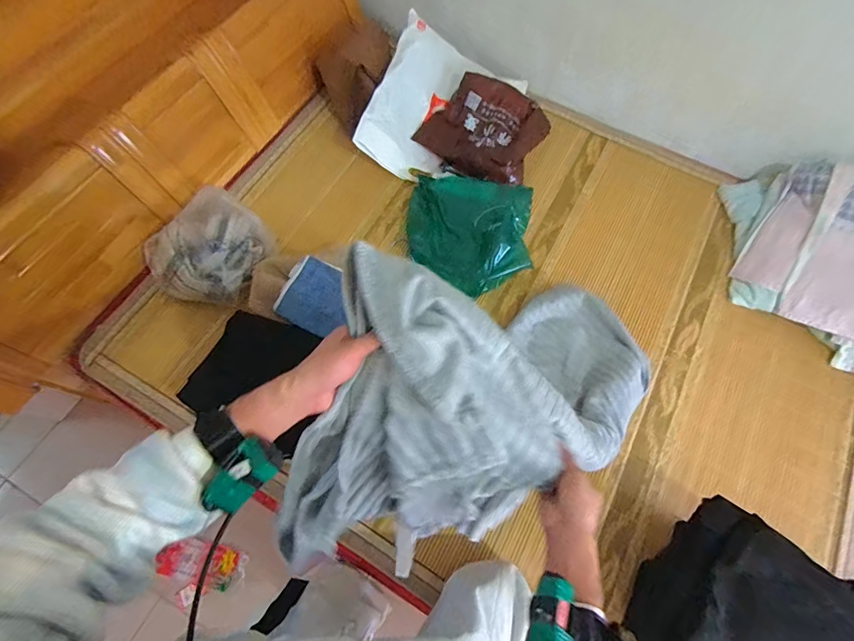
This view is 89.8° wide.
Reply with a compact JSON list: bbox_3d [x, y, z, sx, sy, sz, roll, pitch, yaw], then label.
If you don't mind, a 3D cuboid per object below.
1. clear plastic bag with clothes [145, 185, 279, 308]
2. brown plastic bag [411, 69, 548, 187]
[{"bbox_3d":[-0.552,-0.176,1.127,0.291,0.134,0.299,34,71,12],"label":"clear plastic bag with clothes"},{"bbox_3d":[0.176,-0.578,1.299,0.347,0.102,0.296,35,72,13],"label":"brown plastic bag"}]

